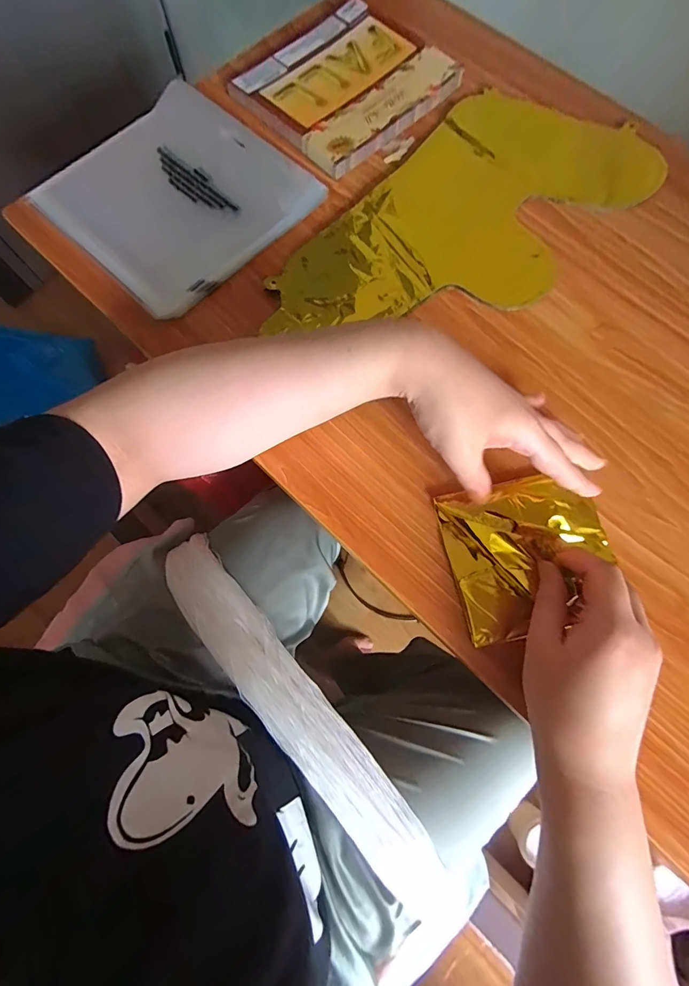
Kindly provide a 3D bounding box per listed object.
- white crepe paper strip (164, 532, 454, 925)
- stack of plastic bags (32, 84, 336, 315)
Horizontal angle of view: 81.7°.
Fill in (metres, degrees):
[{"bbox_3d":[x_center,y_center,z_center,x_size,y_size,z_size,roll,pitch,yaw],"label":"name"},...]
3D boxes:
[{"bbox_3d":[-0.051,0.241,0.437,0.065,0.052,0.470,-39,79,-10],"label":"white crepe paper strip"},{"bbox_3d":[-0.157,-0.287,0.374,0.203,0.020,0.198,-42,80,-9],"label":"stack of plastic bags"}]

